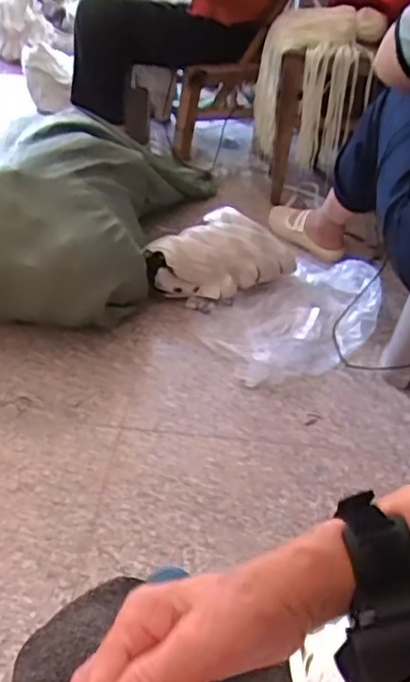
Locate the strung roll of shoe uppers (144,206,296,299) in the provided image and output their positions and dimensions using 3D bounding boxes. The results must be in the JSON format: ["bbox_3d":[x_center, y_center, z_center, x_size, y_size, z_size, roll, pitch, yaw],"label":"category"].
[{"bbox_3d":[0.028,-0.196,1.401,0.334,0.107,0.161,-17,44,-20],"label":"strung roll of shoe uppers"}]

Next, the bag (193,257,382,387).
[{"bbox_3d":[0.190,-0.058,1.329,0.394,0.076,0.280,-25,47,-31],"label":"bag"}]

